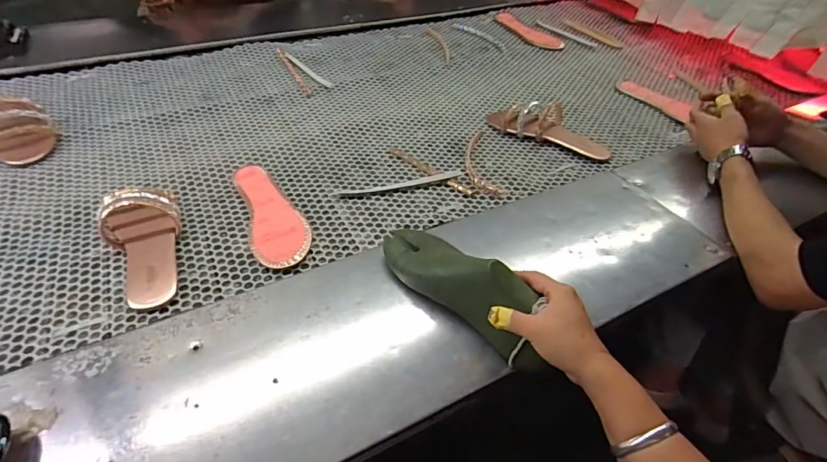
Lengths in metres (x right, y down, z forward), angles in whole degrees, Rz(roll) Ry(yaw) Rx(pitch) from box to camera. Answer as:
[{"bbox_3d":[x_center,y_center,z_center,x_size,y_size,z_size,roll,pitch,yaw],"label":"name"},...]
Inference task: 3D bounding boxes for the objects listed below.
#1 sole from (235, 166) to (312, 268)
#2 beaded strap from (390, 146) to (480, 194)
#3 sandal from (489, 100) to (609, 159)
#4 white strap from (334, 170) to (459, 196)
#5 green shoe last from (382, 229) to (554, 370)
[{"bbox_3d":[-0.227,-0.037,0.706,0.083,0.025,0.253,-15,48,-19],"label":"sole"},{"bbox_3d":[0.031,-0.113,0.808,0.196,0.004,0.021,33,51,26],"label":"beaded strap"},{"bbox_3d":[0.284,-0.228,0.910,0.254,0.061,0.112,20,47,16],"label":"sandal"},{"bbox_3d":[-0.020,-0.082,0.765,0.225,0.007,0.022,-14,47,-17],"label":"white strap"},{"bbox_3d":[0.055,0.060,0.533,0.068,0.092,0.242,-32,46,-31],"label":"green shoe last"}]

